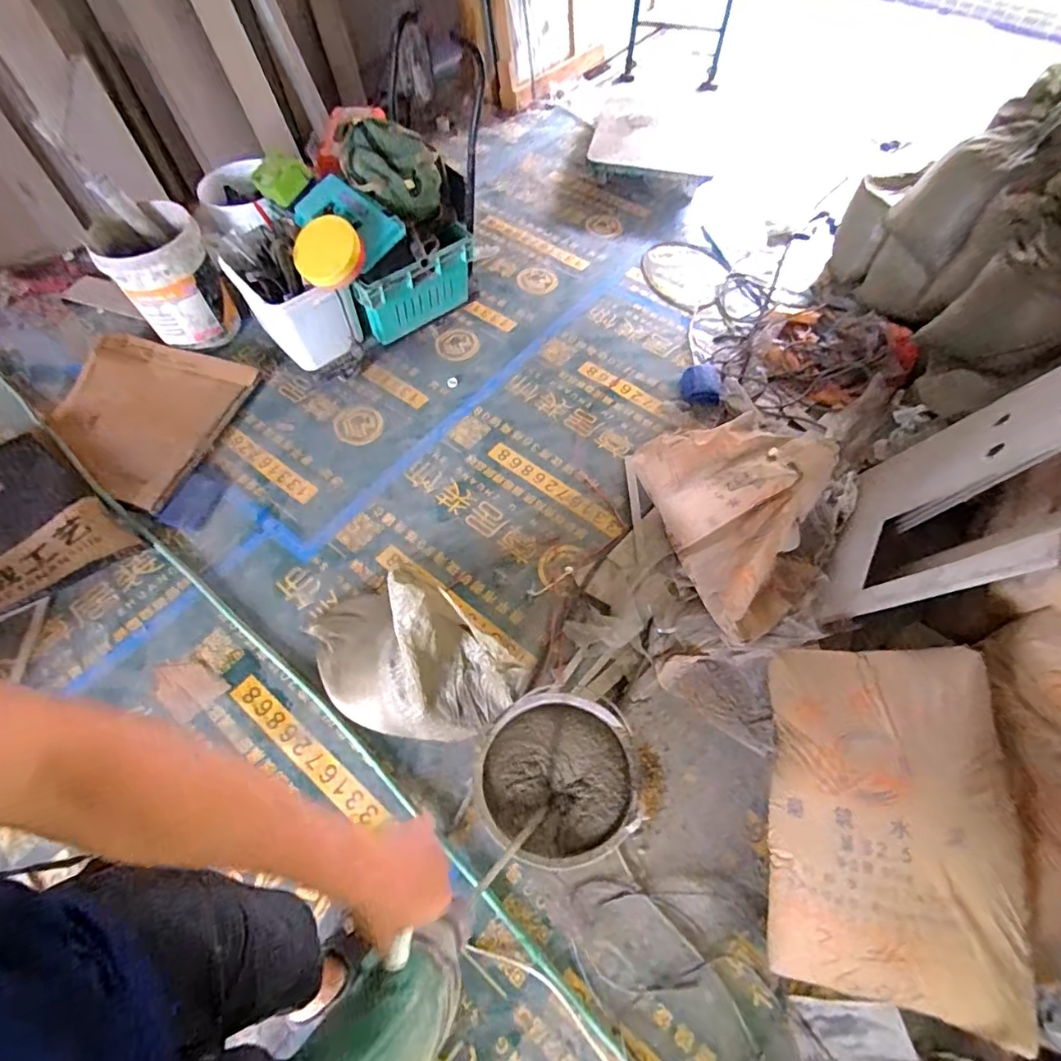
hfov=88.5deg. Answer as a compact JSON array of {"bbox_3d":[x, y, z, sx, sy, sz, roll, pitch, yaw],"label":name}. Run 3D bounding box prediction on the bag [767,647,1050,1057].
[{"bbox_3d":[0.674,0.550,1.050,0.417,0.168,0.632,-7,68,28],"label":"bag"}]

